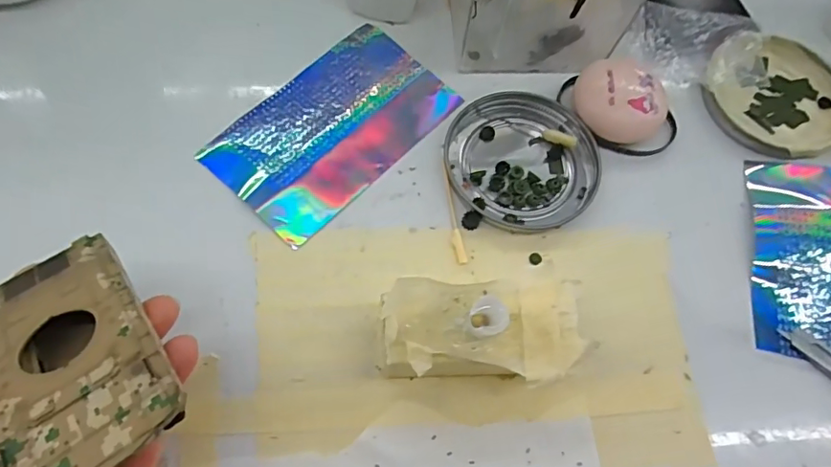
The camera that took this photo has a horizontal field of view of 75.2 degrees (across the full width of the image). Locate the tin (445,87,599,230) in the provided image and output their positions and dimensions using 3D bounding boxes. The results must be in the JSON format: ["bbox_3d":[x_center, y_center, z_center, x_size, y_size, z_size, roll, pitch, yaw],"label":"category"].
[{"bbox_3d":[0.055,-0.039,0.282,0.075,0.009,0.075,-12,69,-8],"label":"tin"}]

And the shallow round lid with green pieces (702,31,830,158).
[{"bbox_3d":[0.204,-0.078,0.308,0.079,0.012,0.078,1,68,-3],"label":"shallow round lid with green pieces"}]

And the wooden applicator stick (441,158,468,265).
[{"bbox_3d":[0.018,-0.012,0.269,0.006,0.004,0.057,-8,69,-6],"label":"wooden applicator stick"}]

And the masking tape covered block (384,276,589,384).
[{"bbox_3d":[0.026,0.042,0.226,0.079,0.044,0.039,1,68,-3],"label":"masking tape covered block"}]

